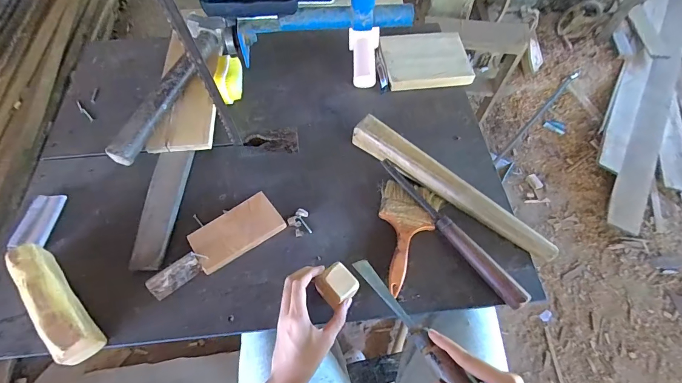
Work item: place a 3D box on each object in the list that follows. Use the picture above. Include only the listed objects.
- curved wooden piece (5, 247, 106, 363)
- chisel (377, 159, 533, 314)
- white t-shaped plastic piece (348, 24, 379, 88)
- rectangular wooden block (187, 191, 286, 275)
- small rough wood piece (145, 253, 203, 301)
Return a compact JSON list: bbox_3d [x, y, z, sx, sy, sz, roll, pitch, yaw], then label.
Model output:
[{"bbox_3d":[-0.375,0.143,0.458,0.042,0.056,0.178,-39,67,-21],"label":"curved wooden piece"},{"bbox_3d":[0.162,0.051,0.535,0.026,0.030,0.290,-33,64,-18],"label":"chisel"},{"bbox_3d":[0.045,-0.275,0.721,0.062,0.045,0.139,4,59,2],"label":"white t-shaped plastic piece"},{"bbox_3d":[-0.157,0.062,0.532,0.130,0.020,0.073,-33,65,-19],"label":"rectangular wooden block"},{"bbox_3d":[-0.231,0.119,0.491,0.068,0.032,0.026,-39,67,-21],"label":"small rough wood piece"}]

